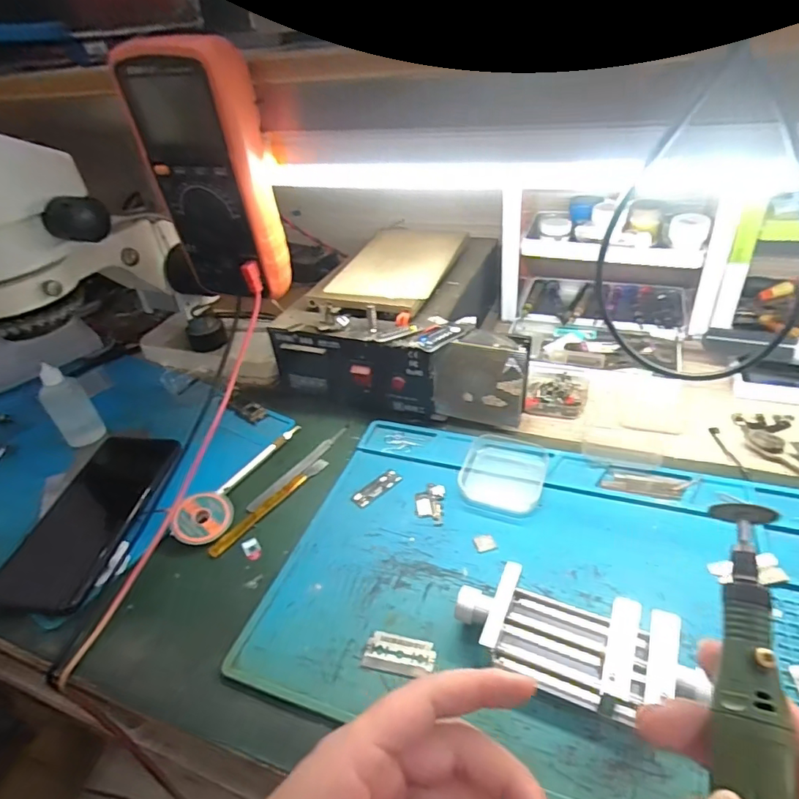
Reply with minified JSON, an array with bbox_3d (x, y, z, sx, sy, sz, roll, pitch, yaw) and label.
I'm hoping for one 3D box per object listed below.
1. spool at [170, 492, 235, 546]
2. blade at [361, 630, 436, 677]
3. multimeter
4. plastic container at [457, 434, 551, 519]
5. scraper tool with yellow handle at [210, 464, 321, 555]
[{"bbox_3d":[-0.156,0.094,0.408,0.044,0.012,0.041,-20,59,-27],"label":"spool"},{"bbox_3d":[0.000,0.155,0.314,0.042,0.004,0.022,7,50,10],"label":"blade"},{"bbox_3d":[-0.142,-0.163,0.388,0.088,0.171,0.041,6,39,17],"label":"multimeter"},{"bbox_3d":[0.084,0.058,0.413,0.063,0.019,0.070,10,39,22],"label":"plastic container"},{"bbox_3d":[-0.105,0.085,0.426,0.012,0.005,0.121,22,45,33],"label":"scraper tool with yellow handle"}]

